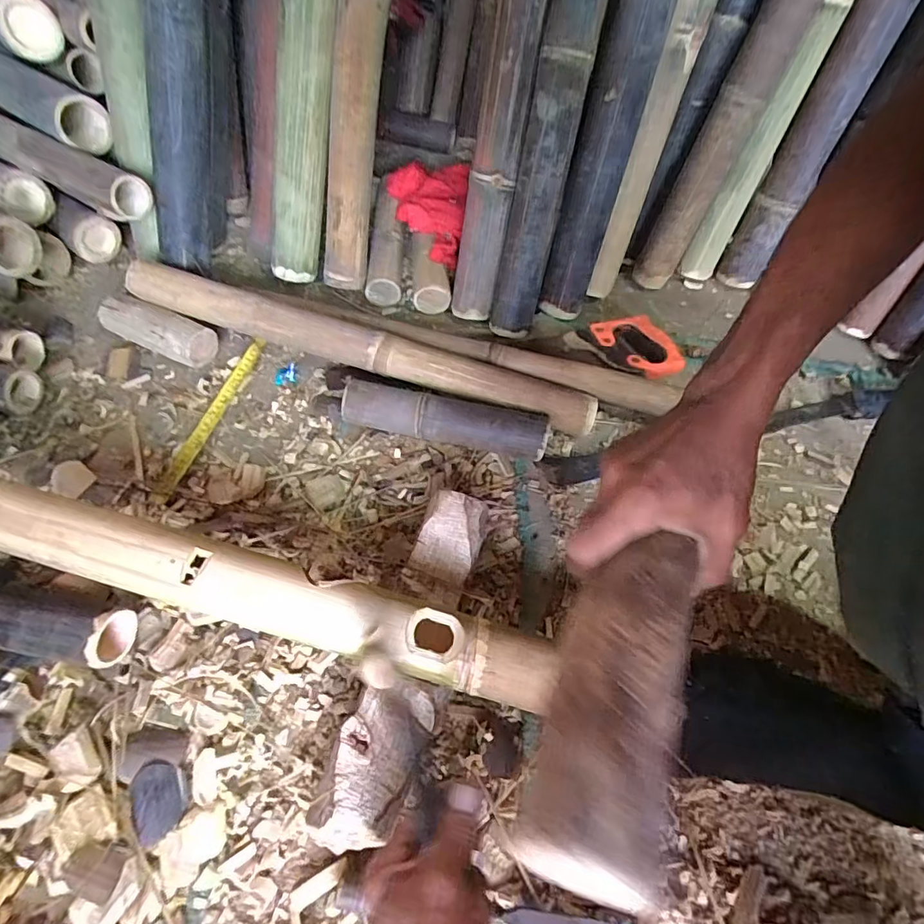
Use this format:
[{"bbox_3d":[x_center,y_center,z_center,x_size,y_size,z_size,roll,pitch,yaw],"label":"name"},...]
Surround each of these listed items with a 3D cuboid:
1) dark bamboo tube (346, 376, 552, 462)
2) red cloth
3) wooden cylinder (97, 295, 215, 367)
[{"bbox_3d":[-0.023,-0.054,0.665,0.263,0.063,0.063,10,57,3],"label":"dark bamboo tube"},{"bbox_3d":[-0.062,-0.413,0.823,0.125,0.044,0.216,6,74,-1],"label":"red cloth"},{"bbox_3d":[-0.424,-0.180,0.718,0.165,0.063,0.057,17,58,7],"label":"wooden cylinder"}]

